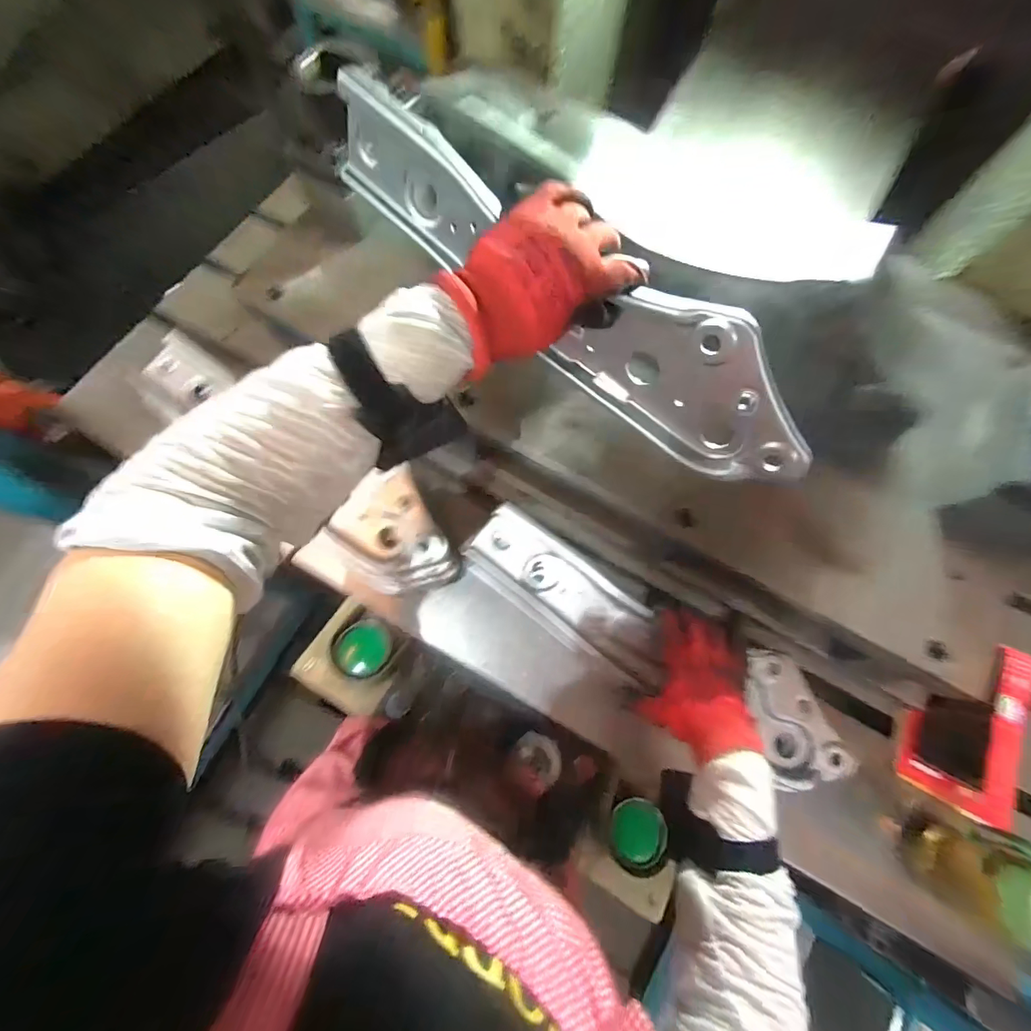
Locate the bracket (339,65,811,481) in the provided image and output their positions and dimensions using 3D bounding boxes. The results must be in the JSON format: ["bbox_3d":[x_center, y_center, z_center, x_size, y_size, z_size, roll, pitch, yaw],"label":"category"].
[{"bbox_3d":[0.034,-0.172,0.339,0.428,0.108,0.023,37,59,8],"label":"bracket"}]

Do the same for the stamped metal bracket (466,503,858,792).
[{"bbox_3d":[0.145,0.129,0.476,0.430,0.025,0.094,31,74,10],"label":"stamped metal bracket"}]

